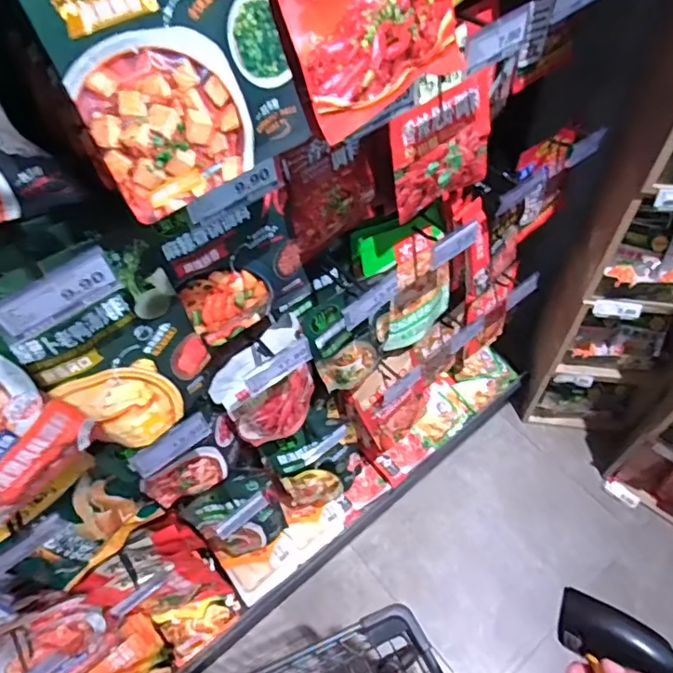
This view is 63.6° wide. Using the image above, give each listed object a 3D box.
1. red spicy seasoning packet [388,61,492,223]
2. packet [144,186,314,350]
[{"bbox_3d":[0.149,-0.259,0.755,0.159,0.151,0.038,-31,58,-15],"label":"red spicy seasoning packet"},{"bbox_3d":[-0.114,-0.082,0.642,0.156,0.189,0.030,-30,58,-15],"label":"packet"}]

